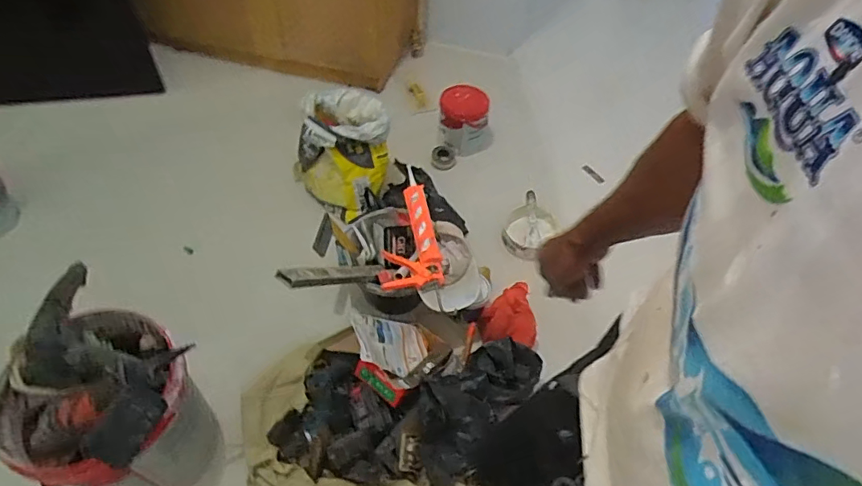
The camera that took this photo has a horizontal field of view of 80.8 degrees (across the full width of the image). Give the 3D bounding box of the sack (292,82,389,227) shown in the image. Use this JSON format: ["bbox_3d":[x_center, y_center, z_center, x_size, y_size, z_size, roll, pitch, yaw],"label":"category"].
[{"bbox_3d":[-0.293,-0.271,1.628,0.303,0.318,0.281,-9,53,-11],"label":"sack"}]

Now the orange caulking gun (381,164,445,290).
[{"bbox_3d":[-0.055,-0.030,1.369,0.157,0.057,0.344,-2,52,-6],"label":"orange caulking gun"}]

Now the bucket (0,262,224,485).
[{"bbox_3d":[-0.632,0.334,1.015,0.413,0.434,0.296,27,55,17],"label":"bucket"}]

